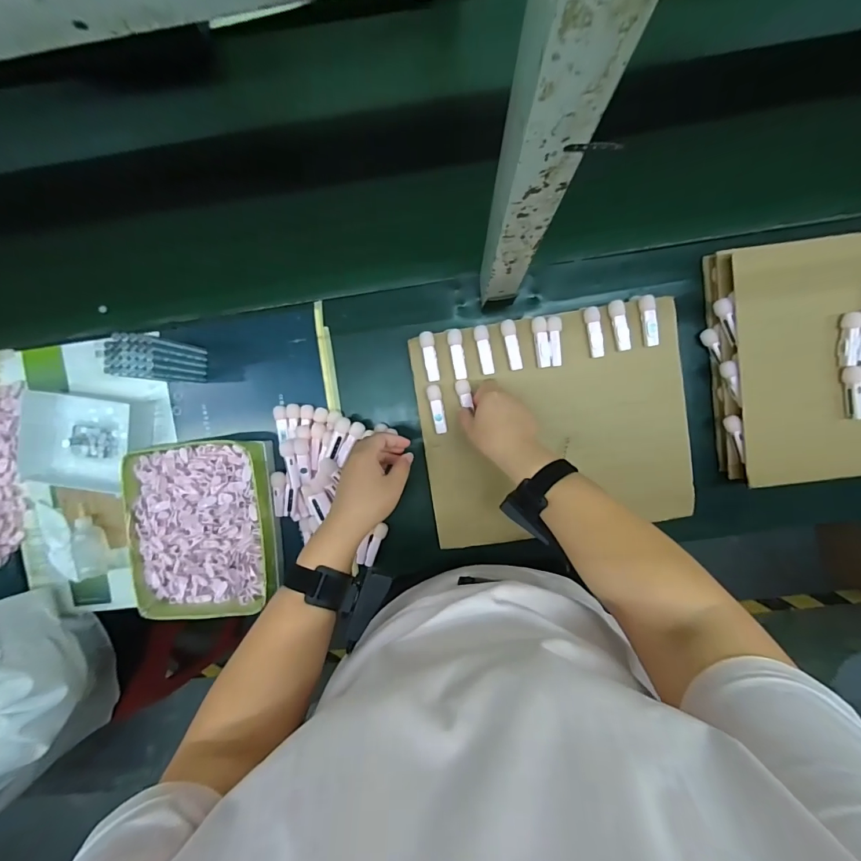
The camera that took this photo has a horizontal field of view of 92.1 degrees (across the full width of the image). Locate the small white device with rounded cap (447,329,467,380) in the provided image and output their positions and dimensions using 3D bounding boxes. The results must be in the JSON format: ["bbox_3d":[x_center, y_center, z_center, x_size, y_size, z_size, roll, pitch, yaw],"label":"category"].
[{"bbox_3d":[0.036,-0.100,0.548,0.018,0.006,0.065,-8,91,3],"label":"small white device with rounded cap"}]

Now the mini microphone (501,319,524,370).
[{"bbox_3d":[0.106,-0.111,0.539,0.019,0.008,0.065,-10,91,3],"label":"mini microphone"}]

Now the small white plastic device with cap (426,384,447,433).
[{"bbox_3d":[0.009,-0.028,0.553,0.018,0.008,0.065,-9,91,3],"label":"small white plastic device with cap"}]

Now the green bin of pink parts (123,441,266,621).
[{"bbox_3d":[-0.322,0.141,0.576,0.176,0.055,0.244,0,91,3],"label":"green bin of pink parts"}]

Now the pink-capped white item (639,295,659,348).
[{"bbox_3d":[0.281,-0.141,0.530,0.017,0.011,0.065,-9,91,3],"label":"pink-capped white item"}]

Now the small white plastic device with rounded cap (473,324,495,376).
[{"bbox_3d":[0.071,-0.105,0.540,0.019,0.006,0.063,-13,90,3],"label":"small white plastic device with rounded cap"}]

